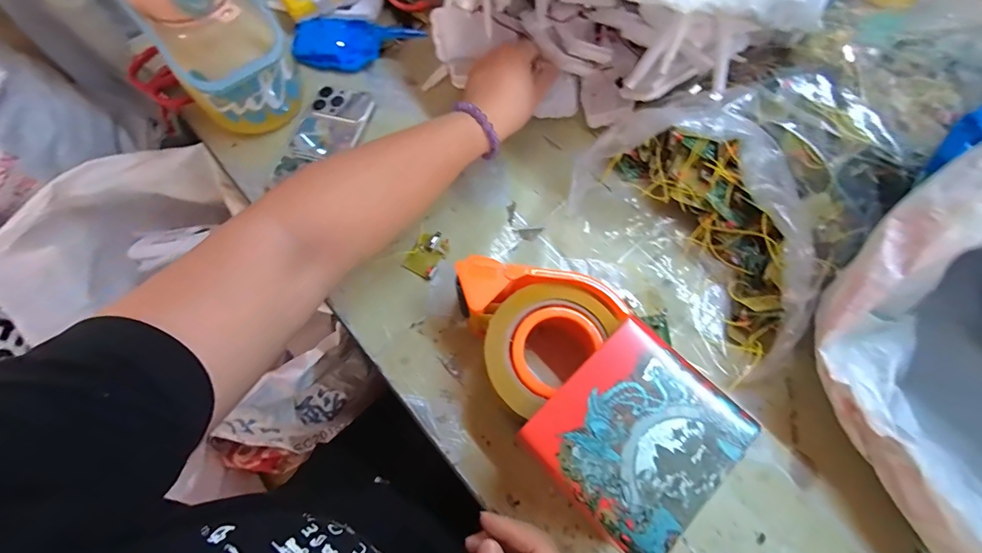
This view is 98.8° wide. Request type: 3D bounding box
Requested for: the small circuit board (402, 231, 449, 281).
[{"bbox_3d":[-0.062,-0.022,0.416,0.032,0.008,0.047,27,71,11],"label":"small circuit board"}]

